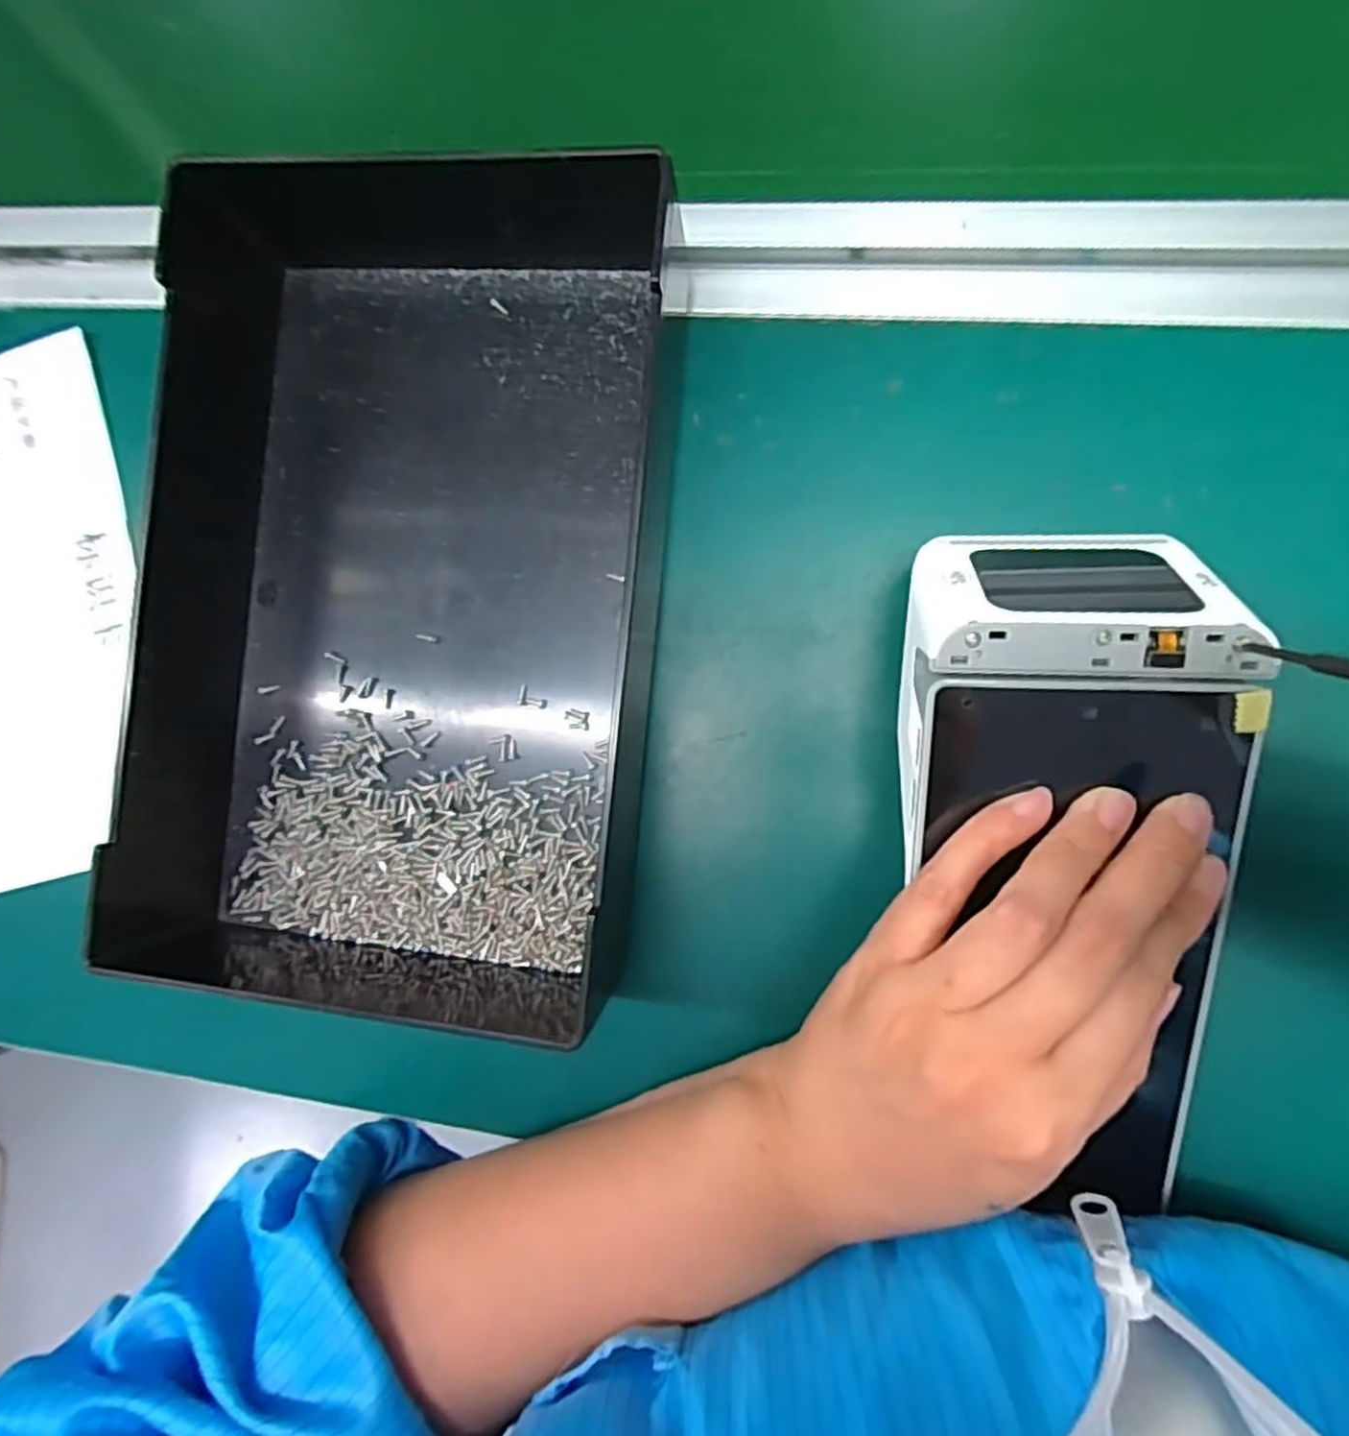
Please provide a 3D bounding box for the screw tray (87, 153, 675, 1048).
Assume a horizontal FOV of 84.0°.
[{"bbox_3d":[-0.087,-0.046,0.251,0.167,0.055,0.297,4,87,5],"label":"screw tray"}]

